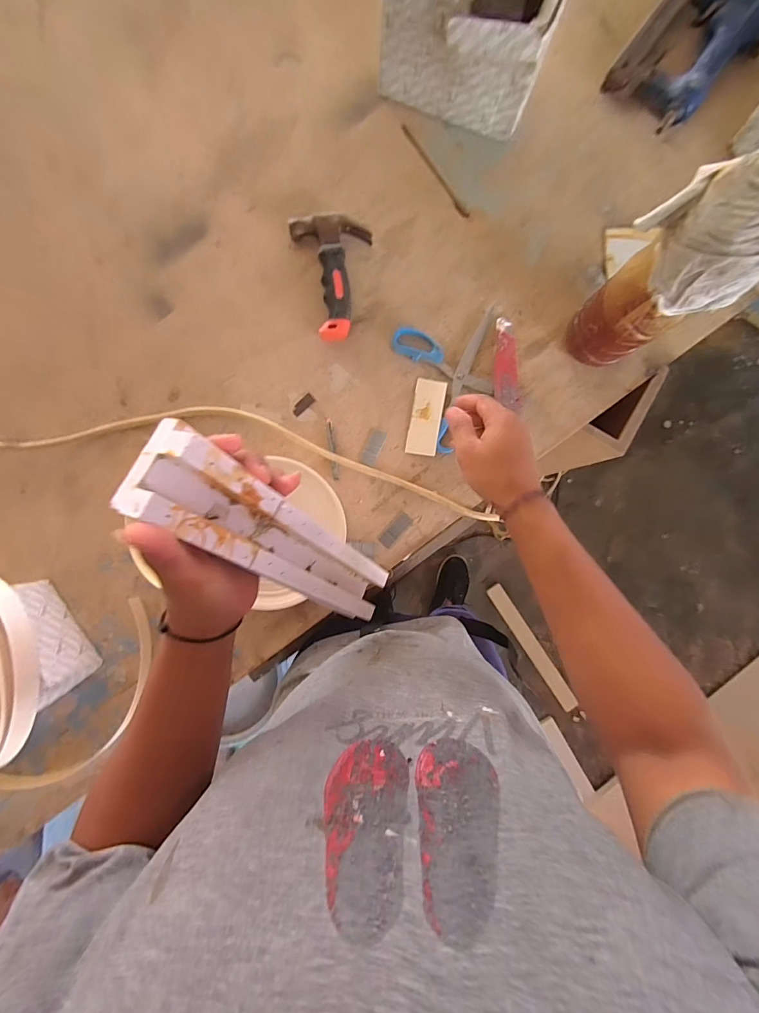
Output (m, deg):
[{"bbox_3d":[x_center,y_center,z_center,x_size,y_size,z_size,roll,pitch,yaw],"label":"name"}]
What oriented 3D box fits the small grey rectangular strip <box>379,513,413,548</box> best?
[{"bbox_3d":[0.021,0.031,0.531,0.019,0.004,0.050,42,87,0],"label":"small grey rectangular strip"}]

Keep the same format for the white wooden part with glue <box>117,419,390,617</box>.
[{"bbox_3d":[-0.065,0.033,0.324,0.051,0.268,0.044,-48,54,-3],"label":"white wooden part with glue"}]

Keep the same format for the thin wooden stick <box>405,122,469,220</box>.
[{"bbox_3d":[0.075,-0.452,0.551,0.009,0.004,0.151,-34,89,-3],"label":"thin wooden stick"}]

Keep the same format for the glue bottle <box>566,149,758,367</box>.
[{"bbox_3d":[0.289,-0.220,0.392,0.104,0.319,0.074,-6,88,-2],"label":"glue bottle"}]

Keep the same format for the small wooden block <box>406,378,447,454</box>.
[{"bbox_3d":[0.061,-0.117,0.533,0.038,0.010,0.098,10,88,-1],"label":"small wooden block"}]

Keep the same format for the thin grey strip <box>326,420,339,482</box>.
[{"bbox_3d":[-0.061,-0.074,0.532,0.008,0.006,0.079,-7,88,-2],"label":"thin grey strip"}]

